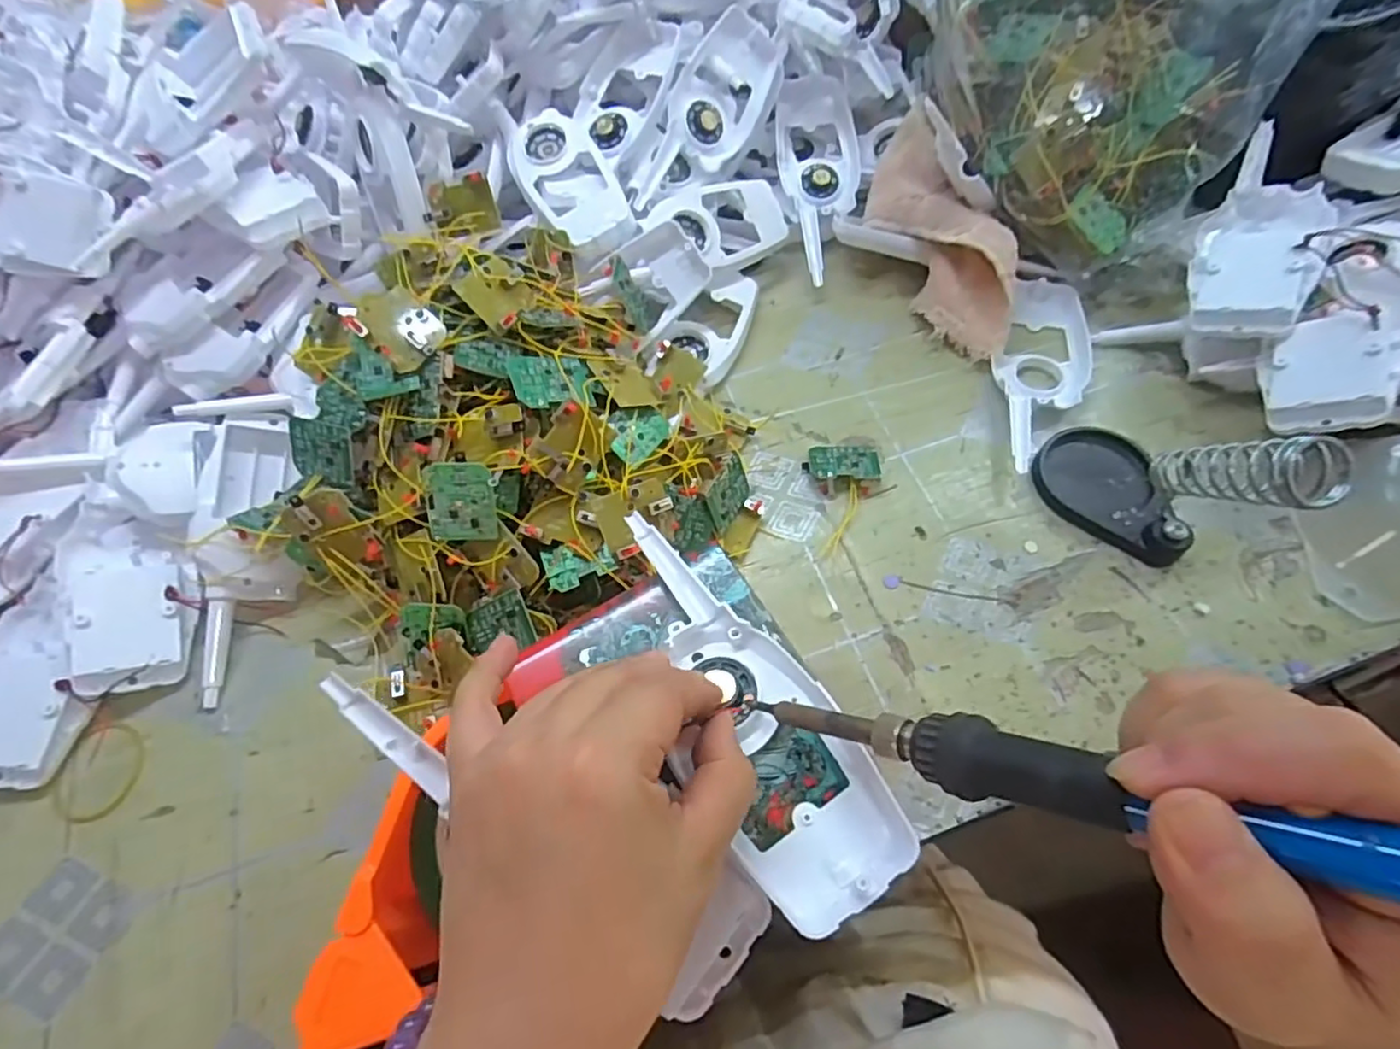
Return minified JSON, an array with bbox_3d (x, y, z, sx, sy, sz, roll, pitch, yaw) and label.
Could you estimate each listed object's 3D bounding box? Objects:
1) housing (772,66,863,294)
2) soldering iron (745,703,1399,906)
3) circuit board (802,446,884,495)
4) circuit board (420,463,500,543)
[{"bbox_3d":[0.088,-0.263,0.498,0.061,0.020,0.178,0,76,3],"label":"housing"},{"bbox_3d":[0.098,0.064,0.158,0.195,0.014,0.018,1,55,44],"label":"soldering iron"},{"bbox_3d":[0.090,-0.038,0.412,0.050,0.013,0.032,-6,62,0],"label":"circuit board"},{"bbox_3d":[-0.123,-0.012,0.339,0.036,0.042,0.004,-1,22,-1],"label":"circuit board"}]

